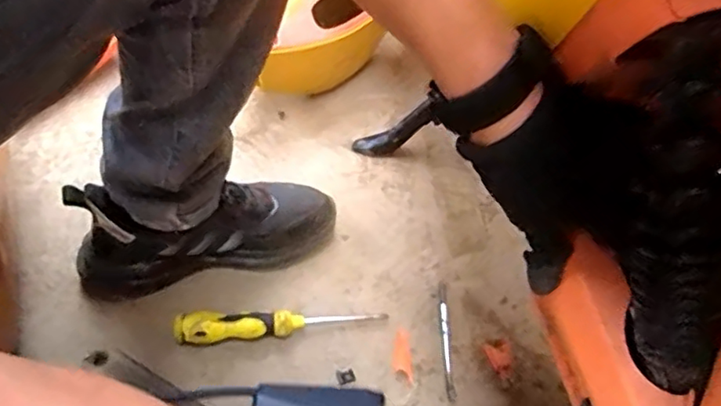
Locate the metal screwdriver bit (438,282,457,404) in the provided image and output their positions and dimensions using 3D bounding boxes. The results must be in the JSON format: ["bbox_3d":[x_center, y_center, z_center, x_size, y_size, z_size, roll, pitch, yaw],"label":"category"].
[{"bbox_3d":[0.085,0.133,0.597,0.010,0.006,0.134,4,44,-1],"label":"metal screwdriver bit"}]

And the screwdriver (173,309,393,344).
[{"bbox_3d":[-0.075,0.116,0.583,0.200,0.032,0.023,-5,52,-9],"label":"screwdriver"}]

